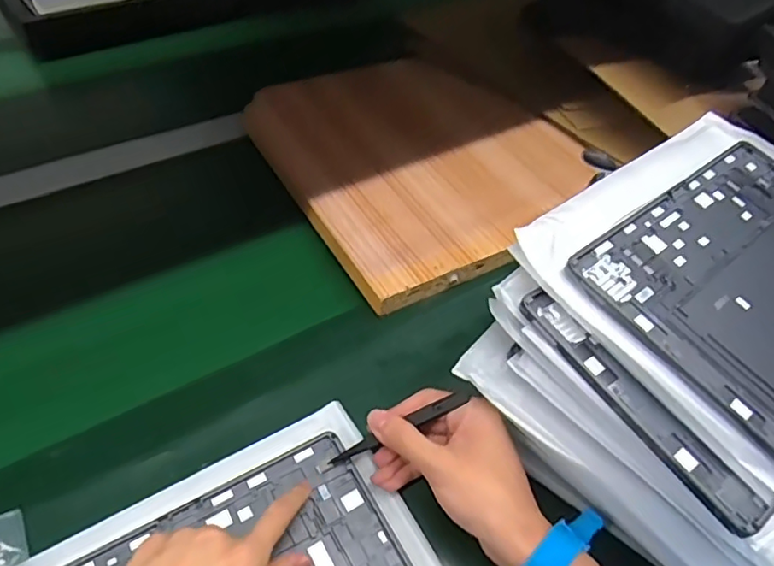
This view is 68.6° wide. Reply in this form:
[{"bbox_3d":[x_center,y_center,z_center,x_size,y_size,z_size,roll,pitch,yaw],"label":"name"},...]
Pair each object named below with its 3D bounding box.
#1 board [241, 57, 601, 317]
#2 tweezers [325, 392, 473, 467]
[{"bbox_3d":[0.032,-0.159,0.654,0.316,0.028,0.380,-22,54,-23],"label":"board"},{"bbox_3d":[0.008,0.103,0.402,0.113,0.013,0.012,-32,48,18],"label":"tweezers"}]

